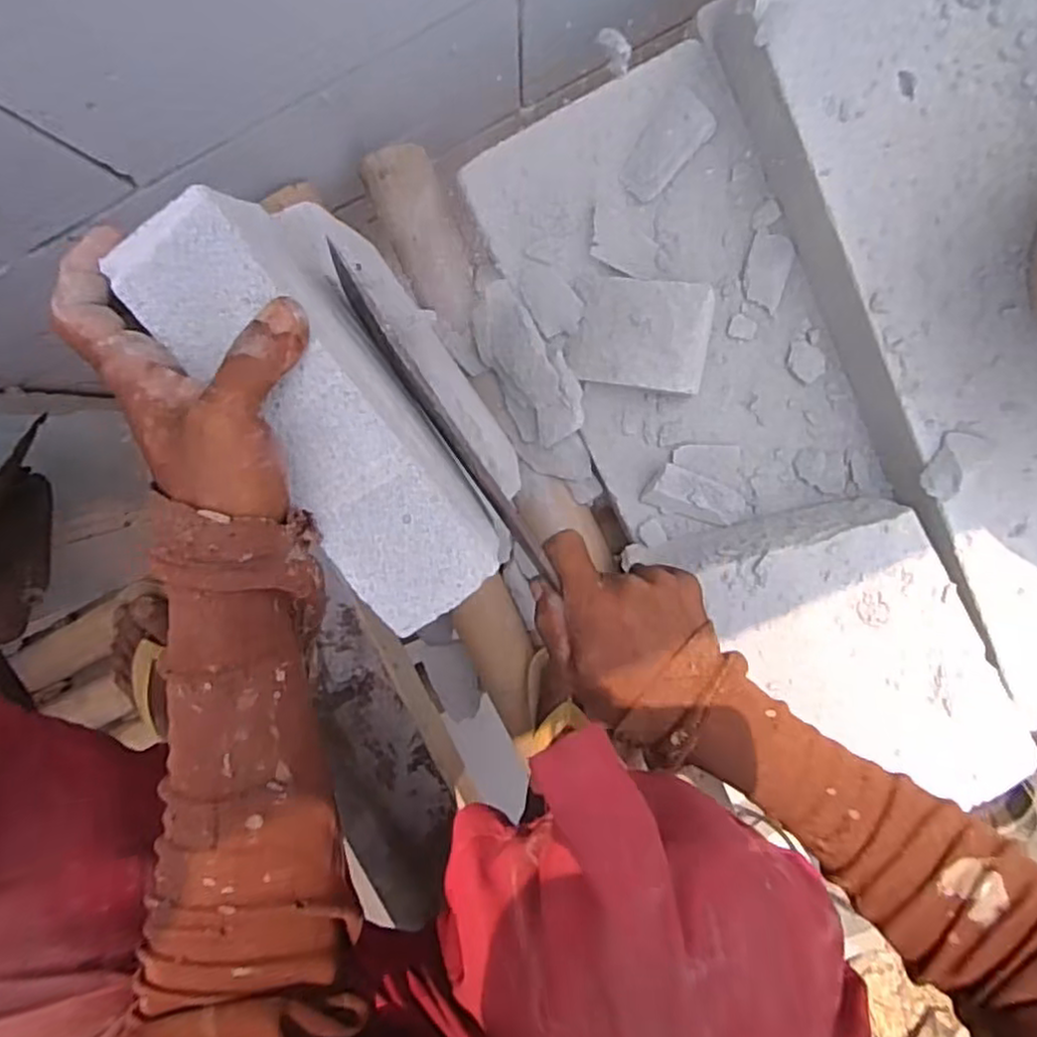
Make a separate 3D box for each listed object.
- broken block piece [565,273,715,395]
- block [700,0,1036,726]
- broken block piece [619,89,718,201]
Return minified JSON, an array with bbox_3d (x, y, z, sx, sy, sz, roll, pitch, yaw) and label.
[{"bbox_3d":[0.088,-0.133,0.518,0.098,0.047,0.075,7,98,0],"label":"broken block piece"},{"bbox_3d":[0.343,-0.134,0.498,0.207,0.092,0.565,-27,97,4],"label":"block"},{"bbox_3d":[0.103,-0.267,0.508,0.041,0.012,0.074,44,97,-5],"label":"broken block piece"}]

